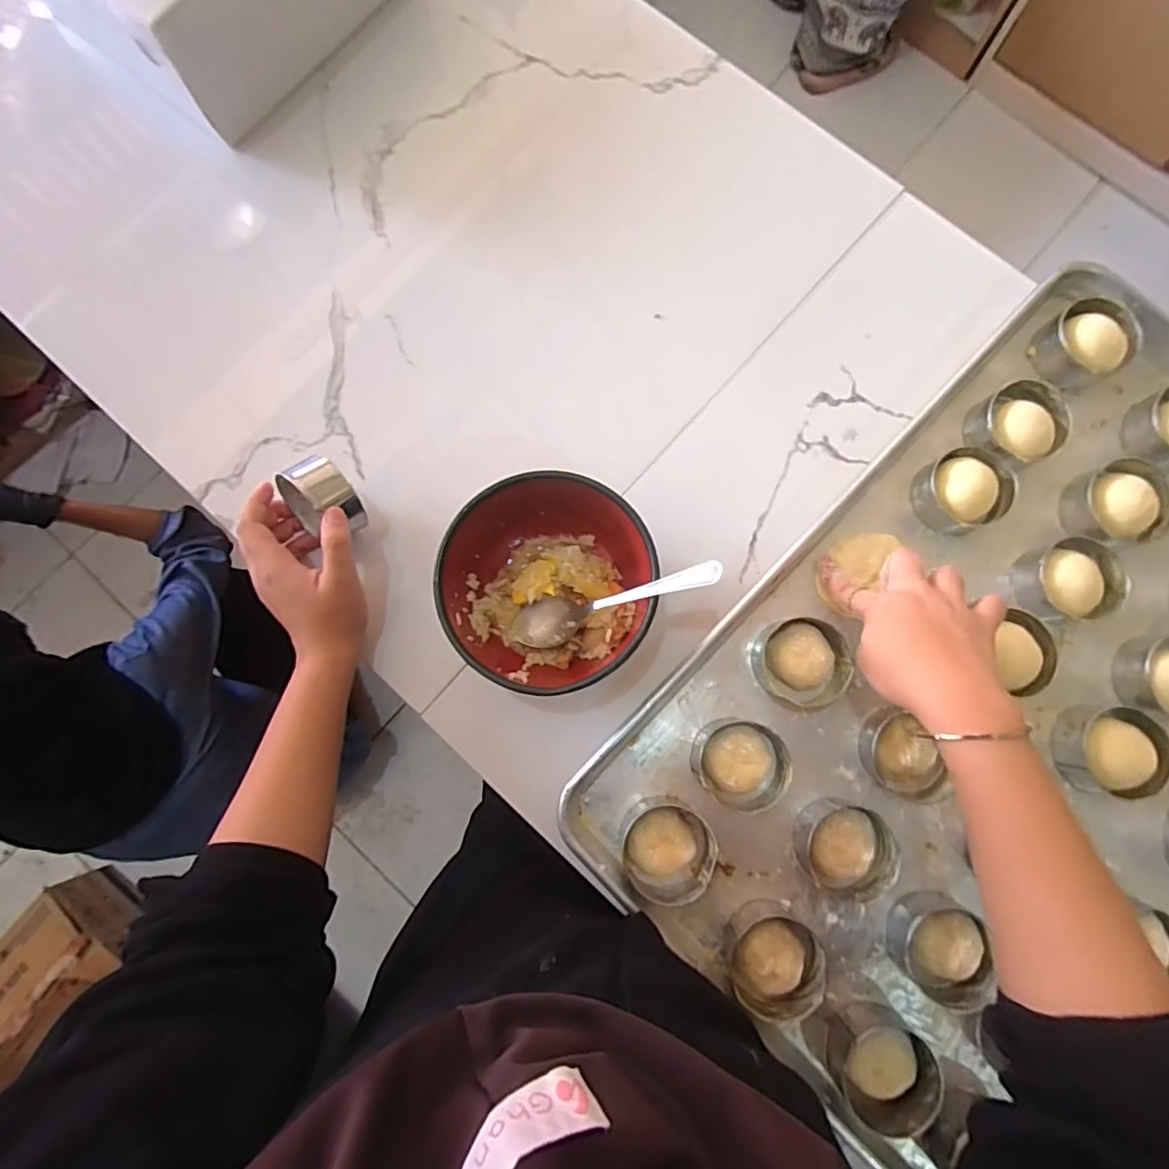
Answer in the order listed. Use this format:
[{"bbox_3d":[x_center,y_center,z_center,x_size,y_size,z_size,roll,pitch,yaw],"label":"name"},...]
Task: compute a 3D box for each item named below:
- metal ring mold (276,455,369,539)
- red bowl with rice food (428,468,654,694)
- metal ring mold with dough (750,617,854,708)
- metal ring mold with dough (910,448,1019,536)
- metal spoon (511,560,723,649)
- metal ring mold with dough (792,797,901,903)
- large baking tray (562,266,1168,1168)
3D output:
[{"bbox_3d":[-0.192,-0.059,0.414,0.059,0.063,0.035,52,52,-8],"label":"metal ring mold"},{"bbox_3d":[-0.024,0.002,0.403,0.140,0.072,0.144,0,81,1],"label":"red bowl with rice food"},{"bbox_3d":[0.162,0.056,0.416,0.067,0.026,0.060,14,81,3],"label":"metal ring mold with dough"},{"bbox_3d":[0.293,-0.073,0.436,0.064,0.034,0.059,0,81,1],"label":"metal ring mold with dough"},{"bbox_3d":[0.018,0.014,0.384,0.159,0.018,0.033,-17,77,33],"label":"metal spoon"},{"bbox_3d":[0.181,0.183,0.391,0.062,0.023,0.060,17,82,3],"label":"metal ring mold with dough"},{"bbox_3d":[0.332,0.078,0.403,0.622,0.034,0.392,-43,83,-6],"label":"large baking tray"}]

